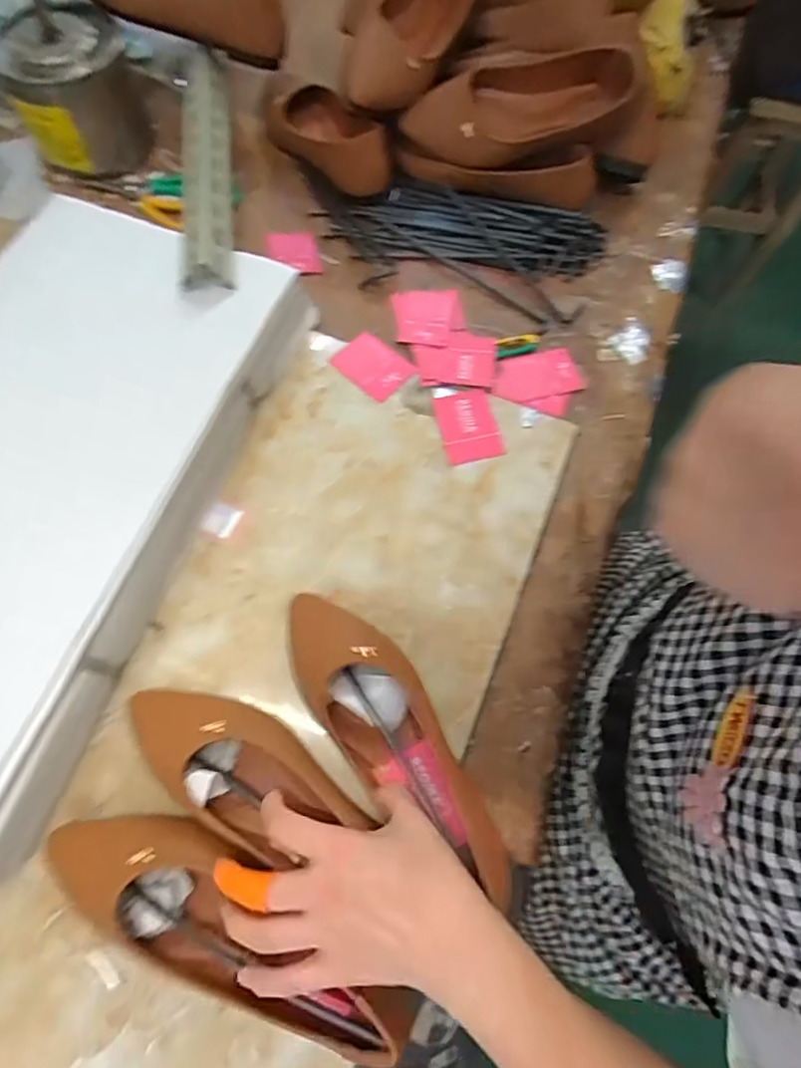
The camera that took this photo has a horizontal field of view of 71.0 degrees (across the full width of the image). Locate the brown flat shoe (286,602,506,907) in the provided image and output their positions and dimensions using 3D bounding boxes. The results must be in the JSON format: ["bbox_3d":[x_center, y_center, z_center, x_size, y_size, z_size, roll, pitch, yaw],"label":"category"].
[{"bbox_3d":[-0.004,0.146,0.422,0.076,0.048,0.247,-36,73,-14],"label":"brown flat shoe"}]

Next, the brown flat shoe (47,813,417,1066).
[{"bbox_3d":[-0.115,0.251,0.363,0.254,0.045,0.079,22,70,15],"label":"brown flat shoe"}]

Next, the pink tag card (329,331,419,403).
[{"bbox_3d":[-0.028,-0.171,0.570,0.072,0.005,0.054,41,82,7],"label":"pink tag card"}]

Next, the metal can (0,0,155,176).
[{"bbox_3d":[-0.368,-0.503,0.641,0.139,0.124,0.128,-28,73,-12],"label":"metal can"}]

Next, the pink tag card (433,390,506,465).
[{"bbox_3d":[0.067,-0.106,0.548,0.056,0.004,0.074,-12,70,-6],"label":"pink tag card"}]

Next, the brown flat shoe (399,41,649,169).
[{"bbox_3d":[0.132,-0.481,0.629,0.258,0.069,0.087,-7,69,8],"label":"brown flat shoe"}]

